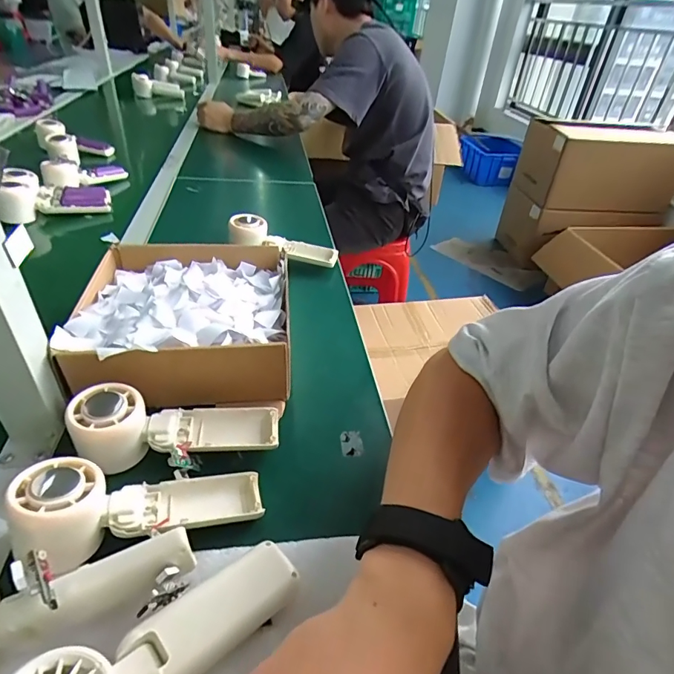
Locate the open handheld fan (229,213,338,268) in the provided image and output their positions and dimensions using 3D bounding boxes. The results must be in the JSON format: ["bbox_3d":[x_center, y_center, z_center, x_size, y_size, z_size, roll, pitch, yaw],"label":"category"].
[{"bbox_3d":[-0.079,-0.147,0.663,0.163,0.043,0.051,11,37,8],"label":"open handheld fan"}]

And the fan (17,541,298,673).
[{"bbox_3d":[-0.098,0.178,0.249,0.053,0.050,0.161,34,31,30],"label":"fan"}]

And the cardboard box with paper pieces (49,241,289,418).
[{"bbox_3d":[-0.158,-0.026,0.483,0.203,0.075,0.232,0,37,-8],"label":"cardboard box with paper pieces"}]

